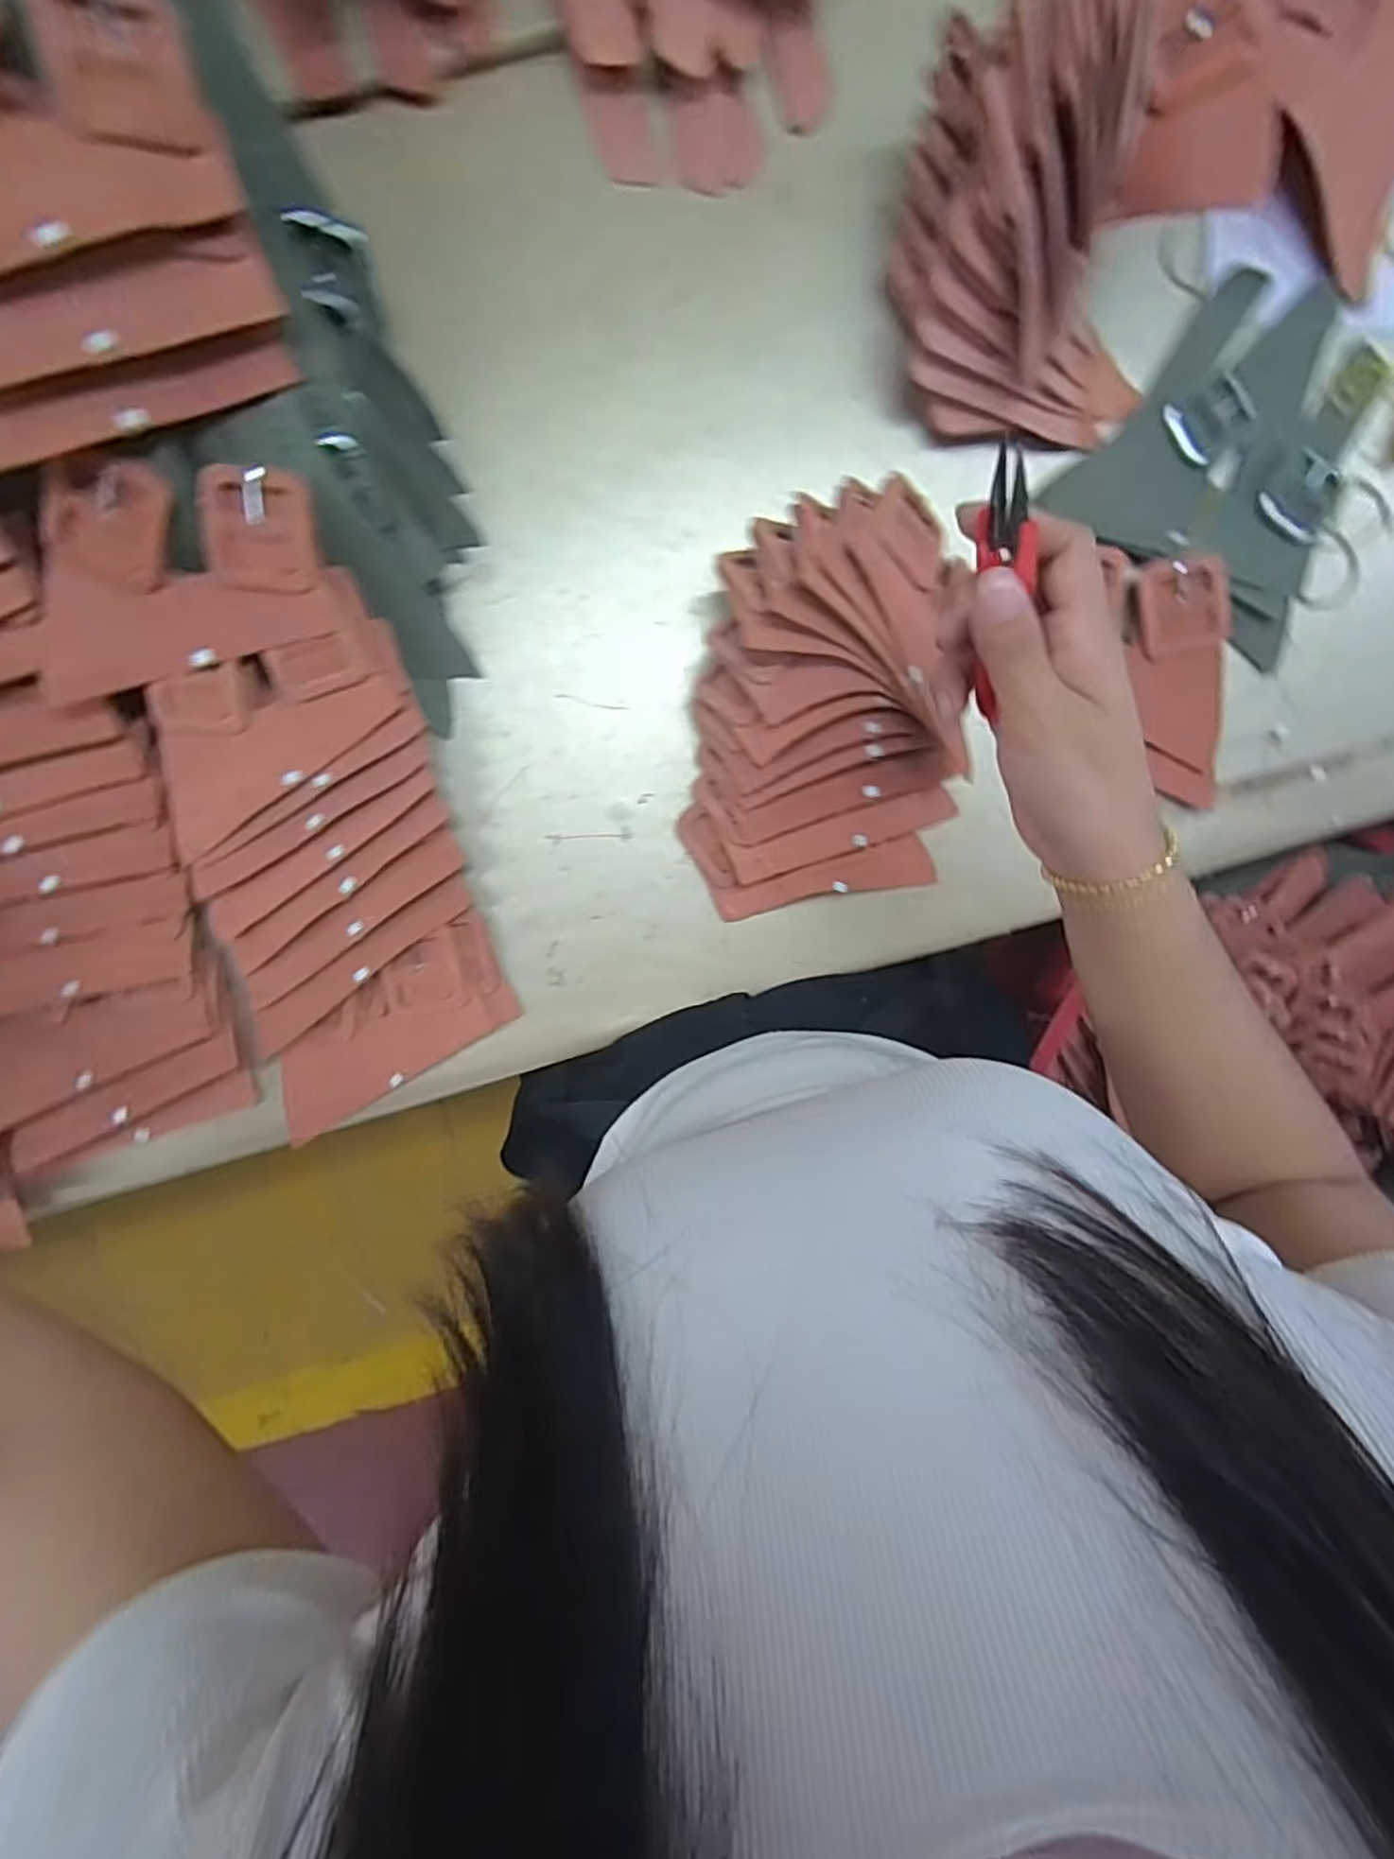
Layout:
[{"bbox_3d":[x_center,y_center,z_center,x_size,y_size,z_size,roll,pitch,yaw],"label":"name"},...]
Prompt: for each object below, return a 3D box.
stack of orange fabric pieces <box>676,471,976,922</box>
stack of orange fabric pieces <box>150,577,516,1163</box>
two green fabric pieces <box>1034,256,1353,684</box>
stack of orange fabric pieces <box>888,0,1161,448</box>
[{"bbox_3d":[0.073,-0.117,0.407,0.169,0.076,0.207,-8,99,0],"label":"stack of orange fabric pieces"},{"bbox_3d":[-0.203,-0.030,0.424,0.142,0.055,0.283,-13,99,1],"label":"stack of orange fabric pieces"},{"bbox_3d":[0.313,-0.274,0.426,0.158,0.015,0.166,31,97,-6],"label":"two green fabric pieces"},{"bbox_3d":[0.176,-0.343,0.365,0.141,0.110,0.150,-2,99,-1],"label":"stack of orange fabric pieces"}]

